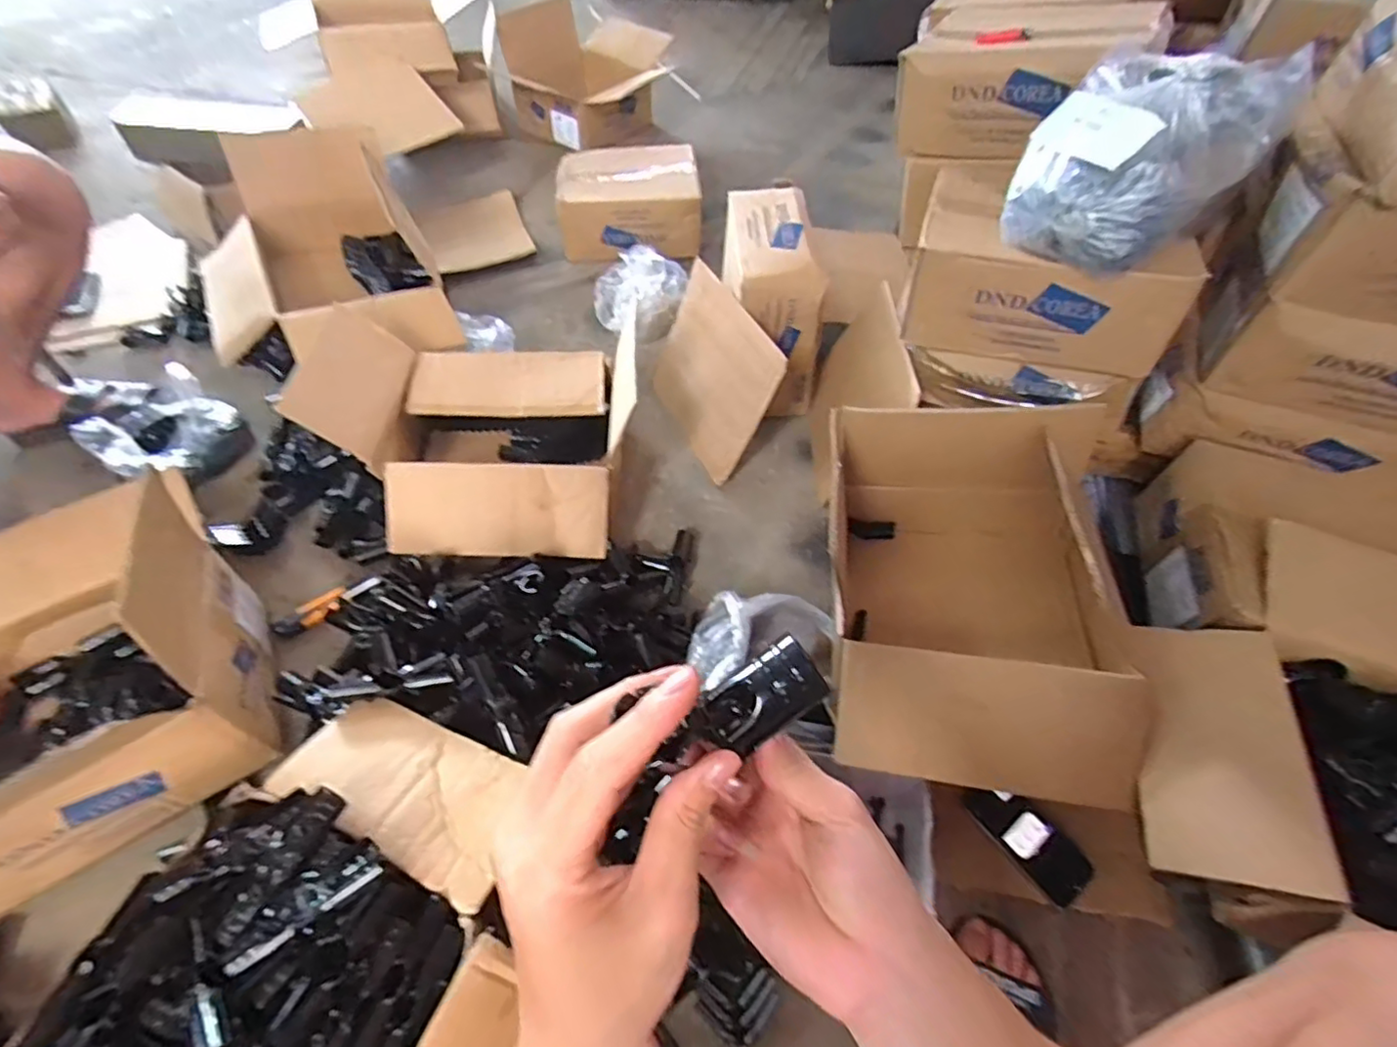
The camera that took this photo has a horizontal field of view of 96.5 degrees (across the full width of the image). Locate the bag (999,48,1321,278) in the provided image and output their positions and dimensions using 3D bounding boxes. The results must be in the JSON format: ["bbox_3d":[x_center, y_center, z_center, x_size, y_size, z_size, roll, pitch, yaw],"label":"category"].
[{"bbox_3d":[0.517,-0.428,0.735,0.223,0.160,0.233,34,59,21],"label":"bag"}]

